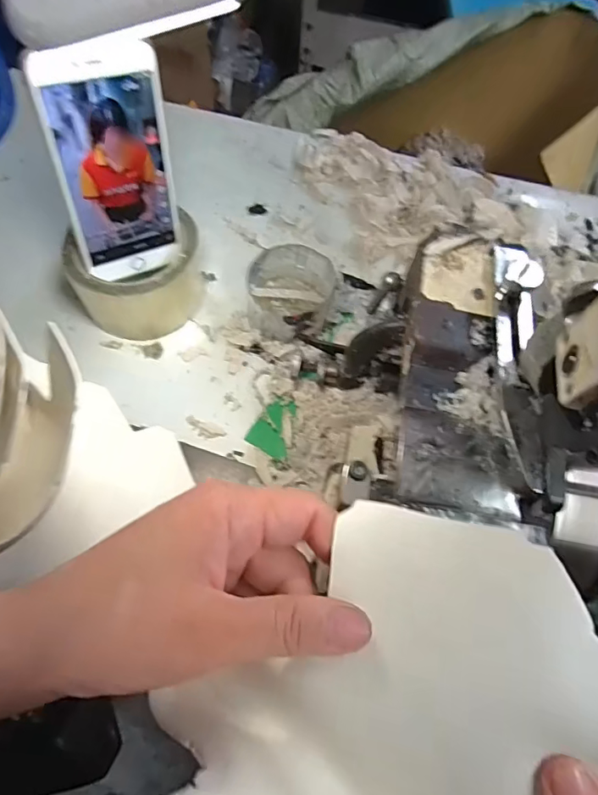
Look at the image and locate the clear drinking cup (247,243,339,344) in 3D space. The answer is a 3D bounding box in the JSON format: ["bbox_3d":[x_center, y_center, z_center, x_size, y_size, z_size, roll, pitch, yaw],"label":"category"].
[{"bbox_3d":[-0.009,-0.083,0.425,0.069,0.046,0.072,1,65,-3],"label":"clear drinking cup"}]

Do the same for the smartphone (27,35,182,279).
[{"bbox_3d":[-0.124,-0.153,0.355,0.074,0.151,0.004,-25,55,-23],"label":"smartphone"}]

